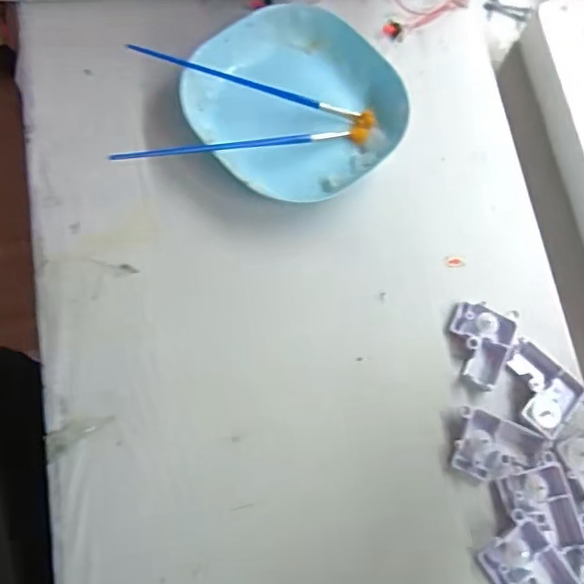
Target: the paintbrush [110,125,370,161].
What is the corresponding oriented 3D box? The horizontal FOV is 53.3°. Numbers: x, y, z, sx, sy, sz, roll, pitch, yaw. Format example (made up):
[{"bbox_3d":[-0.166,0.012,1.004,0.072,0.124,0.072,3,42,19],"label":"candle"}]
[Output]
[{"bbox_3d":[-0.025,-0.090,0.361,0.166,0.009,0.010,-12,74,-23],"label":"paintbrush"}]

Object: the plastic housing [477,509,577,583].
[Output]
[{"bbox_3d":[0.126,0.149,0.309,0.036,0.010,0.050,-35,78,-11],"label":"plastic housing"}]

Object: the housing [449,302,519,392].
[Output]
[{"bbox_3d":[0.112,0.032,0.351,0.036,0.010,0.049,20,74,4],"label":"housing"}]

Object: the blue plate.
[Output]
[{"bbox_3d":[0.003,-0.125,0.379,0.123,0.024,0.125,-42,79,-12],"label":"blue plate"}]

